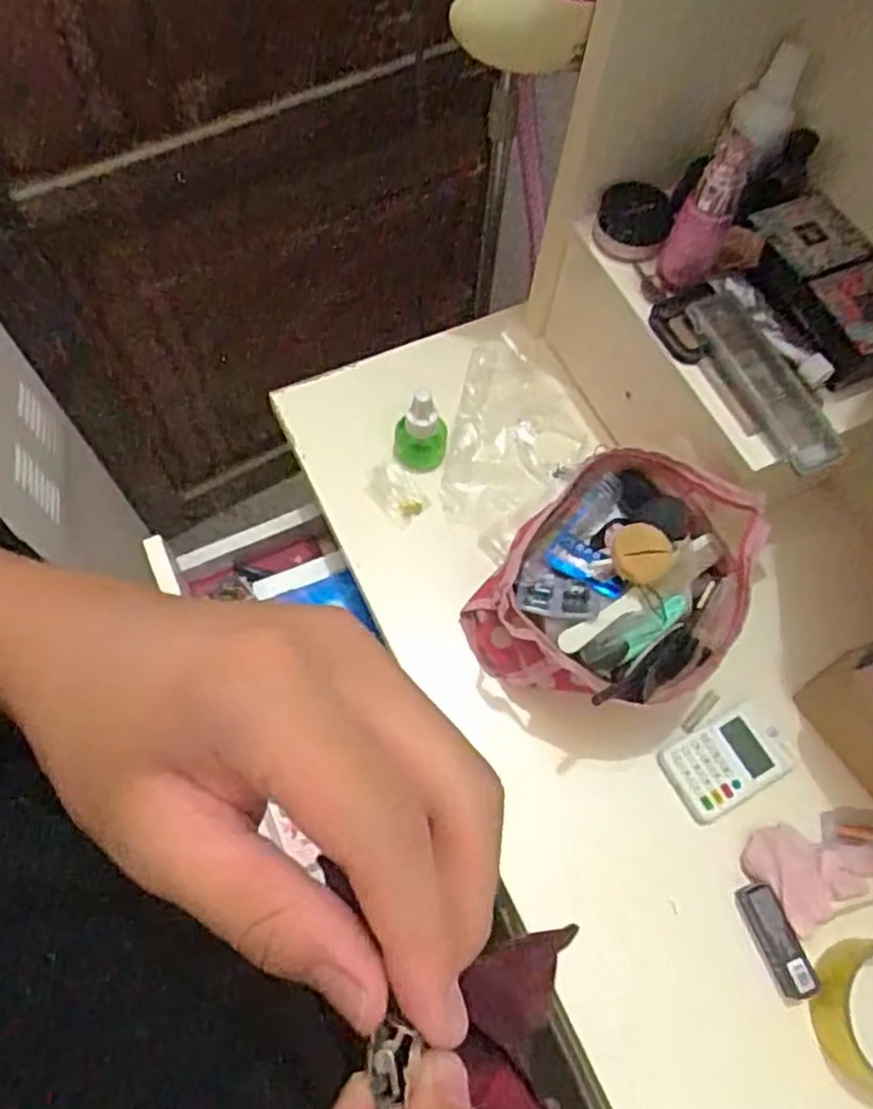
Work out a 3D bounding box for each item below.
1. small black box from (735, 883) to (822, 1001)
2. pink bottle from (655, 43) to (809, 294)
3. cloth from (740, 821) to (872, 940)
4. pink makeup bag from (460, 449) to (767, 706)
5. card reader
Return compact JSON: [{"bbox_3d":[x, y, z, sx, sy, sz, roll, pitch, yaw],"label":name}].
[{"bbox_3d":[0.222,0.251,0.484,0.020,0.019,0.068,-18,68,-11],"label":"small black box"},{"bbox_3d":[0.187,-0.244,0.490,0.038,0.148,0.035,-41,74,-19],"label":"pink bottle"},{"bbox_3d":[0.260,0.210,0.508,0.088,0.020,0.064,-24,69,-14],"label":"cloth"},{"bbox_3d":[0.129,0.024,0.535,0.157,0.105,0.168,26,66,8],"label":"pink makeup bag"},{"bbox_3d":[0.210,0.148,0.535,0.084,0.022,0.056,-27,70,-15],"label":"card reader"}]

